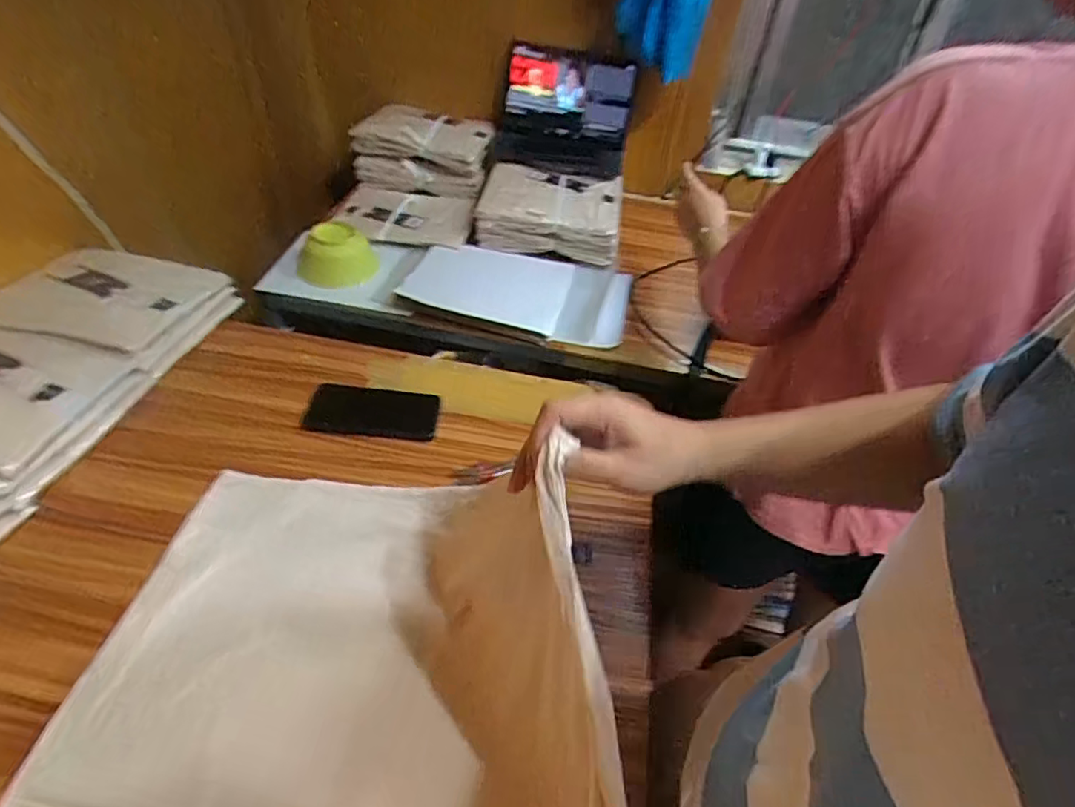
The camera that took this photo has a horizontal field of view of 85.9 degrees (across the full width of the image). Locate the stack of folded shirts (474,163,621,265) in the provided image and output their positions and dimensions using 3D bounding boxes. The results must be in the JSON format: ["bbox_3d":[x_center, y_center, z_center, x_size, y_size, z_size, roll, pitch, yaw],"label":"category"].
[{"bbox_3d":[0.025,-0.370,1.124,0.265,0.113,0.183,5,44,-2],"label":"stack of folded shirts"}]

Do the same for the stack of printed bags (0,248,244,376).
[{"bbox_3d":[-0.588,-0.131,0.802,0.236,0.091,0.206,9,44,2],"label":"stack of printed bags"}]

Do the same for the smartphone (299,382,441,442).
[{"bbox_3d":[-0.217,0.008,0.761,0.168,0.015,0.076,6,44,-1],"label":"smartphone"}]

